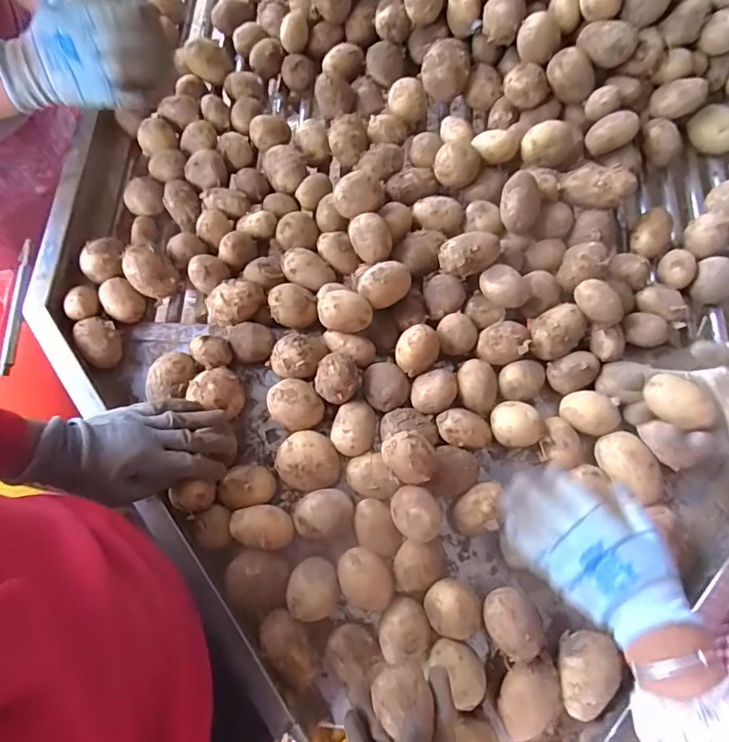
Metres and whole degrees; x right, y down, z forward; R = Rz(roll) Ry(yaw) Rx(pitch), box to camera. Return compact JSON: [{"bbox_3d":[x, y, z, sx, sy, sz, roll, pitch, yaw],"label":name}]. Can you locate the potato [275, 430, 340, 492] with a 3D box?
[{"bbox_3d":[-0.064,0.103,0.544,0.065,0.044,0.063,0,68,1],"label":"potato"}]

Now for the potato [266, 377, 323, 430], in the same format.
[{"bbox_3d":[-0.080,0.042,0.561,0.055,0.051,0.062,-39,72,-13],"label":"potato"}]

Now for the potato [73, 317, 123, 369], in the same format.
[{"bbox_3d":[-0.320,-0.033,0.586,0.045,0.038,0.060,-28,70,-9],"label":"potato"}]

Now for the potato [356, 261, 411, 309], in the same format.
[{"bbox_3d":[0.024,-0.099,0.560,0.058,0.046,0.039,-42,73,-14],"label":"potato"}]

